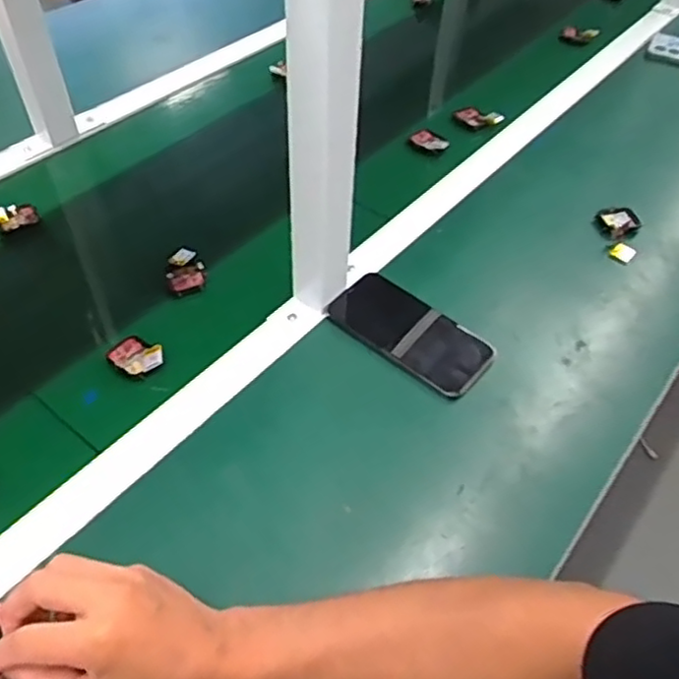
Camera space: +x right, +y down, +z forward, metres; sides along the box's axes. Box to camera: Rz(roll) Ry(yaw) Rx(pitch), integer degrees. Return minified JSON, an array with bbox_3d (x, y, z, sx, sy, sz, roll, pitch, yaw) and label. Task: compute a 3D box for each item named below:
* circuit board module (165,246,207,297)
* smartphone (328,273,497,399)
[{"bbox_3d":[-0.162,-0.073,0.683,0.039,0.015,0.053,-17,52,-17],"label":"circuit board module"},{"bbox_3d":[0.067,-0.012,0.639,0.165,0.011,0.087,32,55,22],"label":"smartphone"}]

